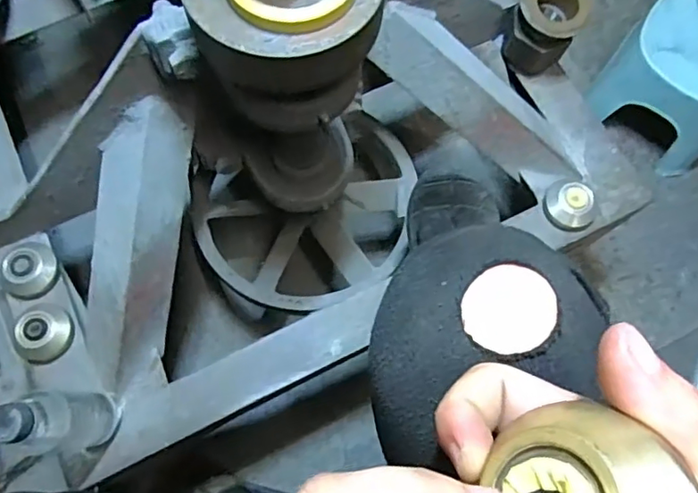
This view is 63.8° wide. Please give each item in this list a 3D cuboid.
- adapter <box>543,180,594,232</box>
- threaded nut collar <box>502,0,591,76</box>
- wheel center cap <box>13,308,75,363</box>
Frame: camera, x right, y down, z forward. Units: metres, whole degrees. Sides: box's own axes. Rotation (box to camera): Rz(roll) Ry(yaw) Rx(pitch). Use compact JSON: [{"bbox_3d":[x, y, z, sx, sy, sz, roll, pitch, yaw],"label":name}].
[{"bbox_3d":[0.264,-0.051,0.662,0.061,0.031,0.061,0,73,-1],"label":"adapter"},{"bbox_3d":[0.236,-0.265,0.687,0.076,0.100,0.078,0,73,-1],"label":"threaded nut collar"},{"bbox_3d":[-0.327,0.096,0.603,0.049,0.039,0.052,-5,73,-3],"label":"wheel center cap"}]

